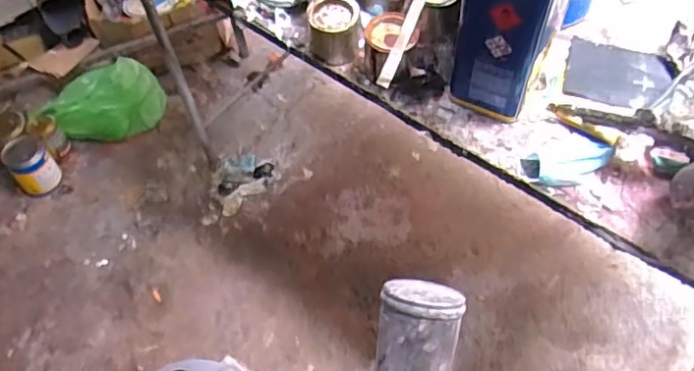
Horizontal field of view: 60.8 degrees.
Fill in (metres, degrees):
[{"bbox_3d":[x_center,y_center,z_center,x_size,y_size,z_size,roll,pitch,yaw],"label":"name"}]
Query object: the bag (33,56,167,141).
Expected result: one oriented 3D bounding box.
[{"bbox_3d":[-0.684,-0.229,1.655,0.320,0.174,0.147,-24,61,-11],"label":"bag"}]

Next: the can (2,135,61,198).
[{"bbox_3d":[-0.832,-0.048,1.569,0.113,0.115,0.102,-37,64,-18],"label":"can"}]

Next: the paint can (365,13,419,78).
[{"bbox_3d":[0.057,-0.190,0.835,0.082,0.066,0.075,-3,60,4],"label":"paint can"}]

